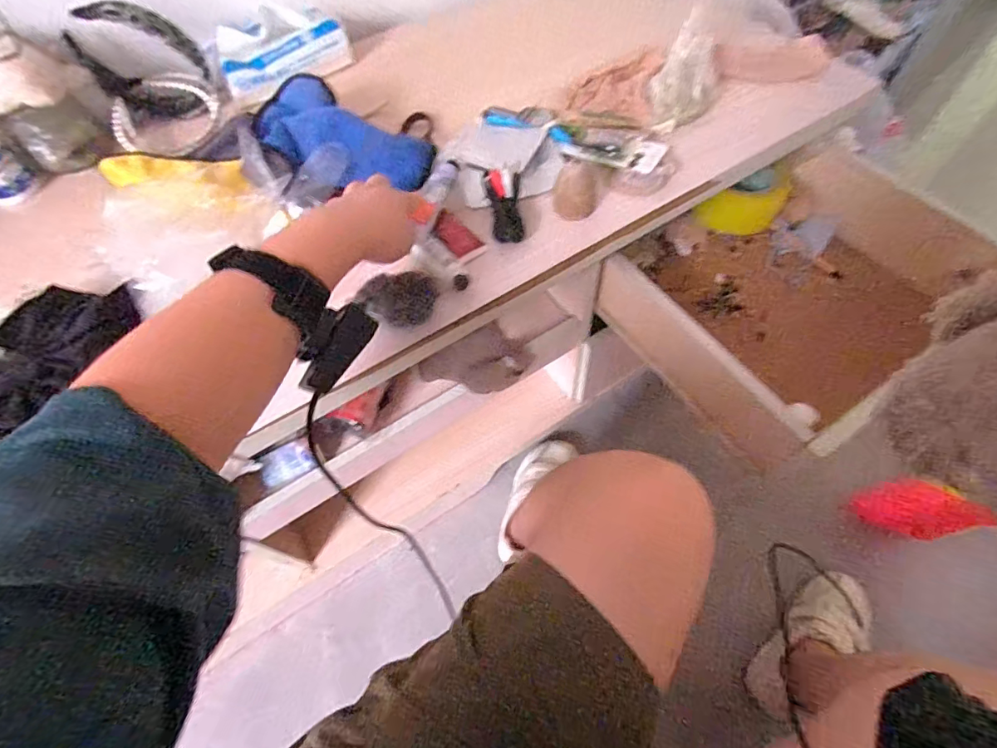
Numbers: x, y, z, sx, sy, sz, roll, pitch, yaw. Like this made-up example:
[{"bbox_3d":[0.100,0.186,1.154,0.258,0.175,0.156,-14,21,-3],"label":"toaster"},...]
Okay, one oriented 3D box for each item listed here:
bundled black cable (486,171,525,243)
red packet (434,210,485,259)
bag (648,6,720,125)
[{"bbox_3d":[0.010,-0.174,0.500,0.036,0.024,0.077,-9,73,-1],"label":"bundled black cable"},{"bbox_3d":[-0.045,-0.142,0.482,0.054,0.004,0.031,46,65,1],"label":"red packet"},{"bbox_3d":[0.218,-0.348,0.556,0.089,0.073,0.071,-39,65,-17],"label":"bag"}]

